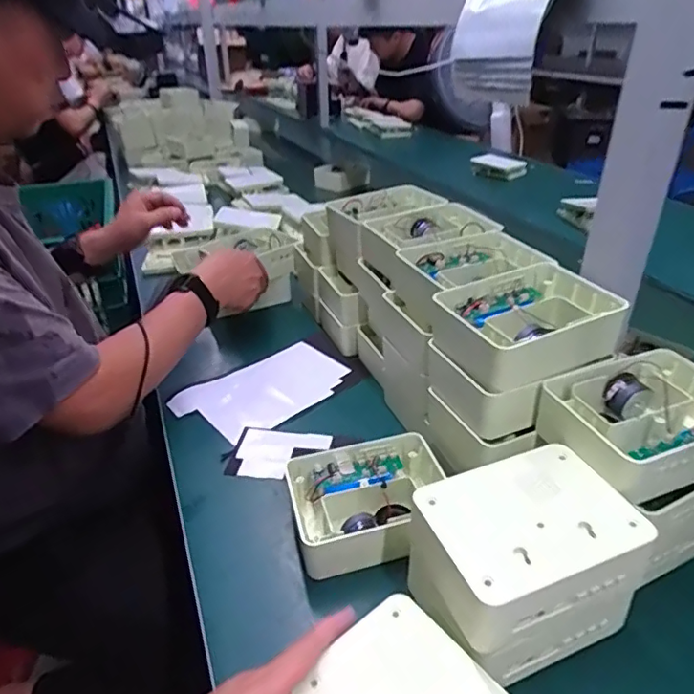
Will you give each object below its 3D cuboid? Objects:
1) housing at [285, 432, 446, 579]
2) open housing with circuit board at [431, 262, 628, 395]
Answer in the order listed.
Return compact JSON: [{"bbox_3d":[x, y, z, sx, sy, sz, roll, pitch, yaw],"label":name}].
[{"bbox_3d":[0.021,0.146,0.512,0.141,0.049,0.111,-8,32,-11],"label":"housing"},{"bbox_3d":[0.162,-0.024,0.492,0.143,0.049,0.109,-14,34,-20],"label":"open housing with circuit board"}]

